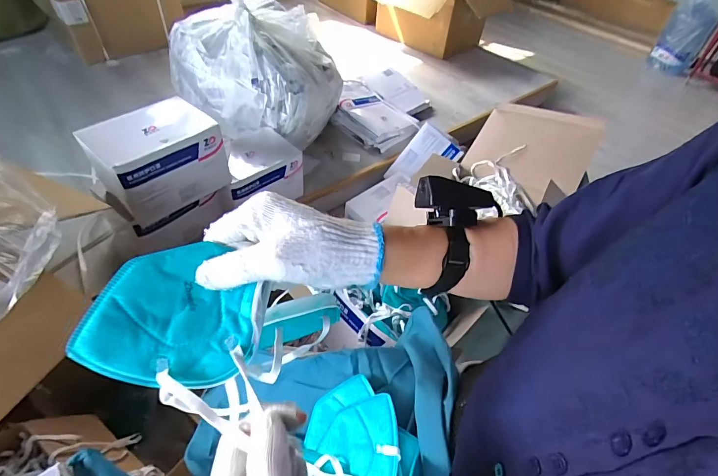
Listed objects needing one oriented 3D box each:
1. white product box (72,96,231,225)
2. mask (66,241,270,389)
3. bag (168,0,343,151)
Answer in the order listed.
[{"bbox_3d":[-0.479,-0.188,0.937,0.259,0.193,0.149,-34,58,-30],"label":"white product box"},{"bbox_3d":[-0.130,0.053,0.279,0.117,0.016,0.099,10,65,-13],"label":"mask"},{"bbox_3d":[-0.360,-0.592,1.276,0.483,0.399,0.387,21,49,14],"label":"bag"}]

